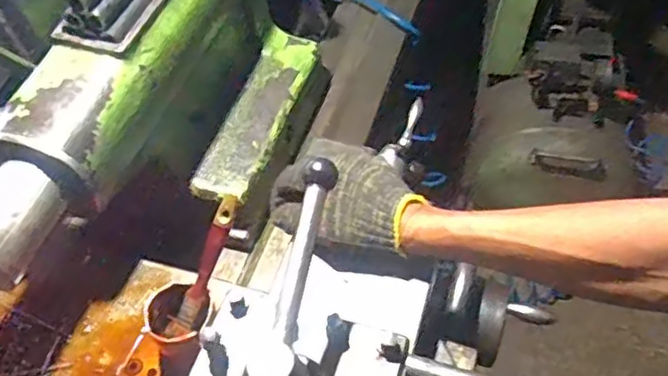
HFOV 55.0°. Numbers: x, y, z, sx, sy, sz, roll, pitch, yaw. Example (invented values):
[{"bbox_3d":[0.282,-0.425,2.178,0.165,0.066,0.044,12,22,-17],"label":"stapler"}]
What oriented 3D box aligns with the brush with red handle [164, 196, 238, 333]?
[{"bbox_3d":[-0.118,0.072,0.590,0.029,0.024,0.146,29,103,21],"label":"brush with red handle"}]

